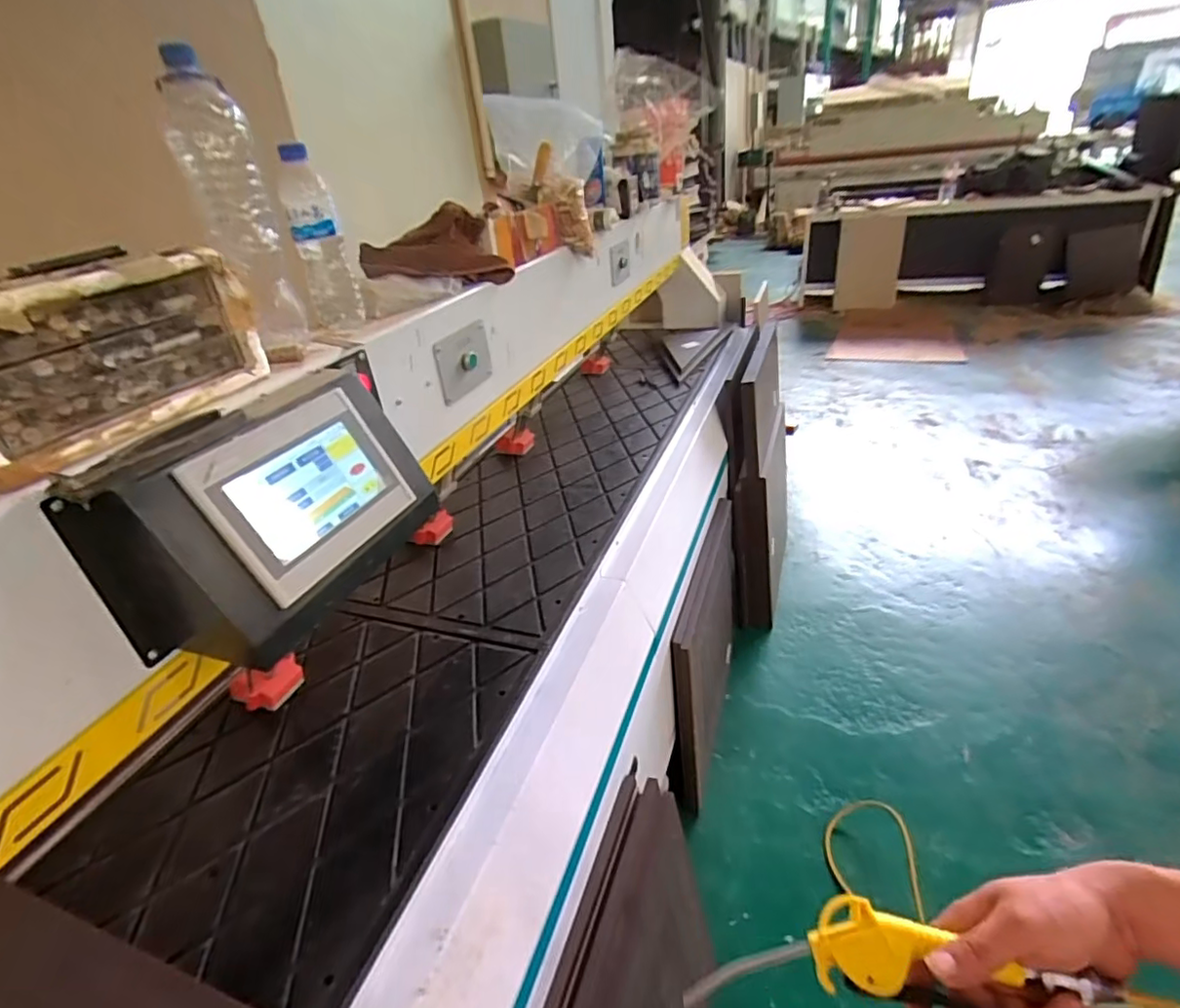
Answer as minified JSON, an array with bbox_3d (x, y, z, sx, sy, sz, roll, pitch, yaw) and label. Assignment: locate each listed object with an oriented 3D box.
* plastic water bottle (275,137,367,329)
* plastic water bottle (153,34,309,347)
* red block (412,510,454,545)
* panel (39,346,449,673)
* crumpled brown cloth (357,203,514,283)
[{"bbox_3d":[-0.348,-0.338,0.776,0.061,0.214,0.059,-17,32,-18],"label":"plastic water bottle"},{"bbox_3d":[-0.400,-0.331,0.675,0.078,0.283,0.082,-20,33,-22],"label":"plastic water bottle"},{"bbox_3d":[-0.307,0.050,1.191,0.030,0.048,0.091,14,35,30],"label":"red block"},{"bbox_3d":[-0.296,-0.014,0.618,0.133,0.176,0.347,6,32,19],"label":"panel"},{"bbox_3d":[-0.247,-0.406,0.968,0.088,0.109,0.234,23,40,39],"label":"crumpled brown cloth"}]

